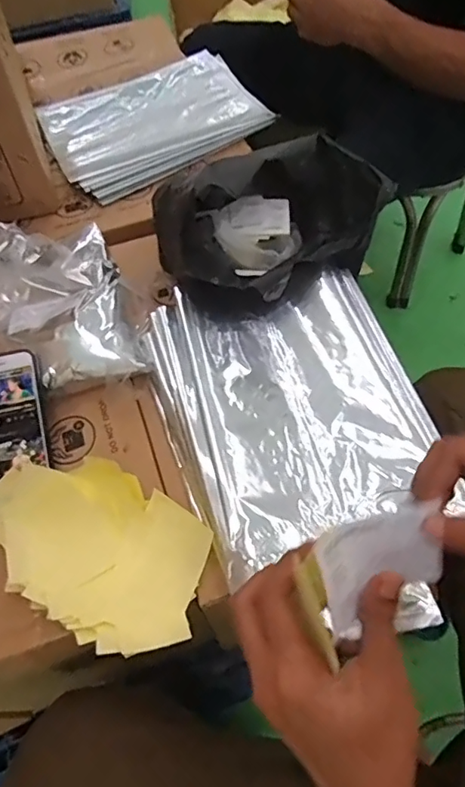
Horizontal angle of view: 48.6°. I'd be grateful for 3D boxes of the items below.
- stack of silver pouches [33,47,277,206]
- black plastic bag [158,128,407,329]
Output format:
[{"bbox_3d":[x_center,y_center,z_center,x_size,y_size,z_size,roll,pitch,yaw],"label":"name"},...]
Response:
[{"bbox_3d":[-0.112,-0.403,0.776,0.303,0.038,0.242,-27,62,-13],"label":"stack of silver pouches"},{"bbox_3d":[0.046,-0.184,0.547,0.226,0.111,0.139,-20,60,-9],"label":"black plastic bag"}]

